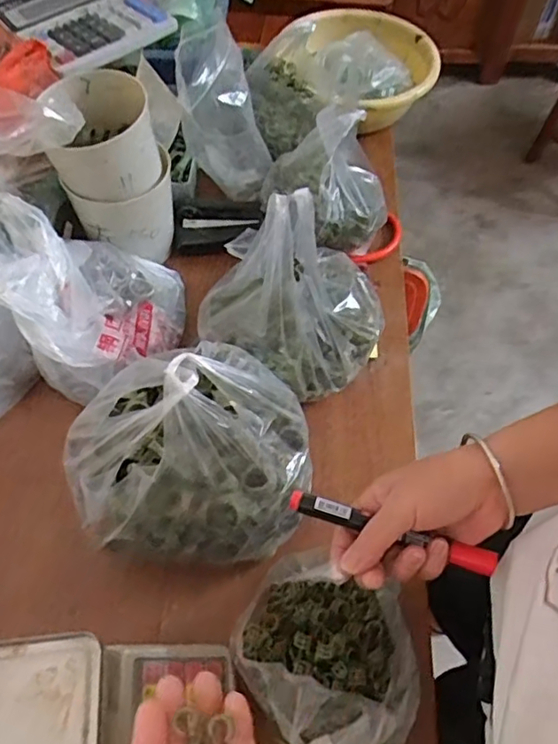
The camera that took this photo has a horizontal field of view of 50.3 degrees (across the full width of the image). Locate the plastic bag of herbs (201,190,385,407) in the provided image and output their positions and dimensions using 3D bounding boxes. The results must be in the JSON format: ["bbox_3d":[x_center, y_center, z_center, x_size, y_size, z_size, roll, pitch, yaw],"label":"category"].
[{"bbox_3d":[0.020,-0.079,0.572,0.184,0.188,0.154,-23,62,-14],"label":"plastic bag of herbs"}]

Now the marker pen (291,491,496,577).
[{"bbox_3d":[0.078,0.111,0.417,0.146,0.012,0.015,17,60,7],"label":"marker pen"}]

